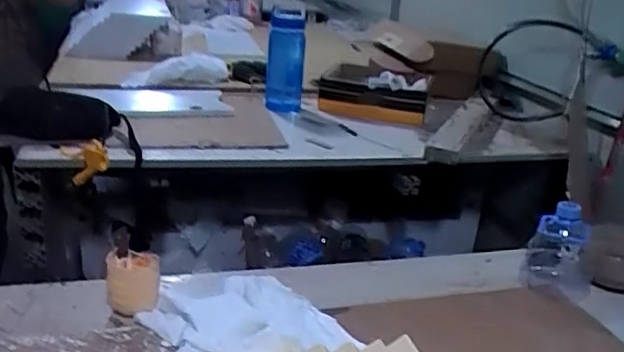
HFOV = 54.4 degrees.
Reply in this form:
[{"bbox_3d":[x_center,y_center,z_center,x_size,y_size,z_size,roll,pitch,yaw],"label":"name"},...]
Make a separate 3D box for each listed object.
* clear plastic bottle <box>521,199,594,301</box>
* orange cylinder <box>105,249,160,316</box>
[{"bbox_3d":[0.337,0.103,0.816,0.092,0.121,0.062,15,23,24],"label":"clear plastic bottle"},{"bbox_3d":[-0.215,0.130,0.729,0.061,0.063,0.054,-1,22,-15],"label":"orange cylinder"}]

